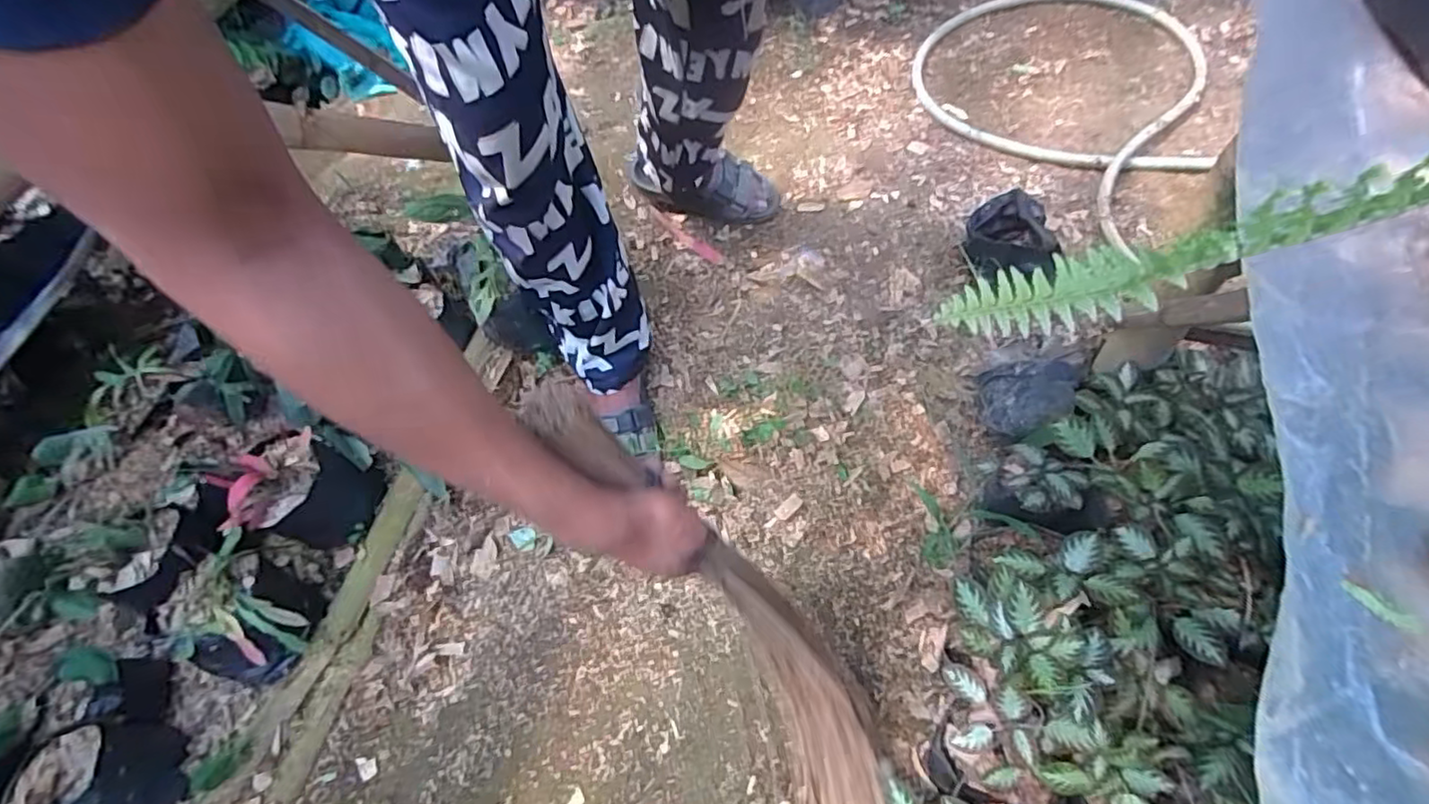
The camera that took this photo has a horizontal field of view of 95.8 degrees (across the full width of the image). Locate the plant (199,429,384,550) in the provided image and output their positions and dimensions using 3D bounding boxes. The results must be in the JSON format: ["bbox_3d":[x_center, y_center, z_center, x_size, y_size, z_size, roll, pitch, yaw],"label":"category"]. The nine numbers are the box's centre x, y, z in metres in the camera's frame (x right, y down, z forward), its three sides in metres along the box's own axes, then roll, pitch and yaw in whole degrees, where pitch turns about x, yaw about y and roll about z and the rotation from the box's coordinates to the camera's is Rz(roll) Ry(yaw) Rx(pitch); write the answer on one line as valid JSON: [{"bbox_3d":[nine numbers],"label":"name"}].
[{"bbox_3d":[-0.548,0.124,0.862,0.129,0.160,0.139,7,58,7],"label":"plant"}]

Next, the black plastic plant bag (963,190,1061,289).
[{"bbox_3d":[0.472,-0.254,1.045,0.122,0.095,0.198,-5,57,-1],"label":"black plastic plant bag"}]

